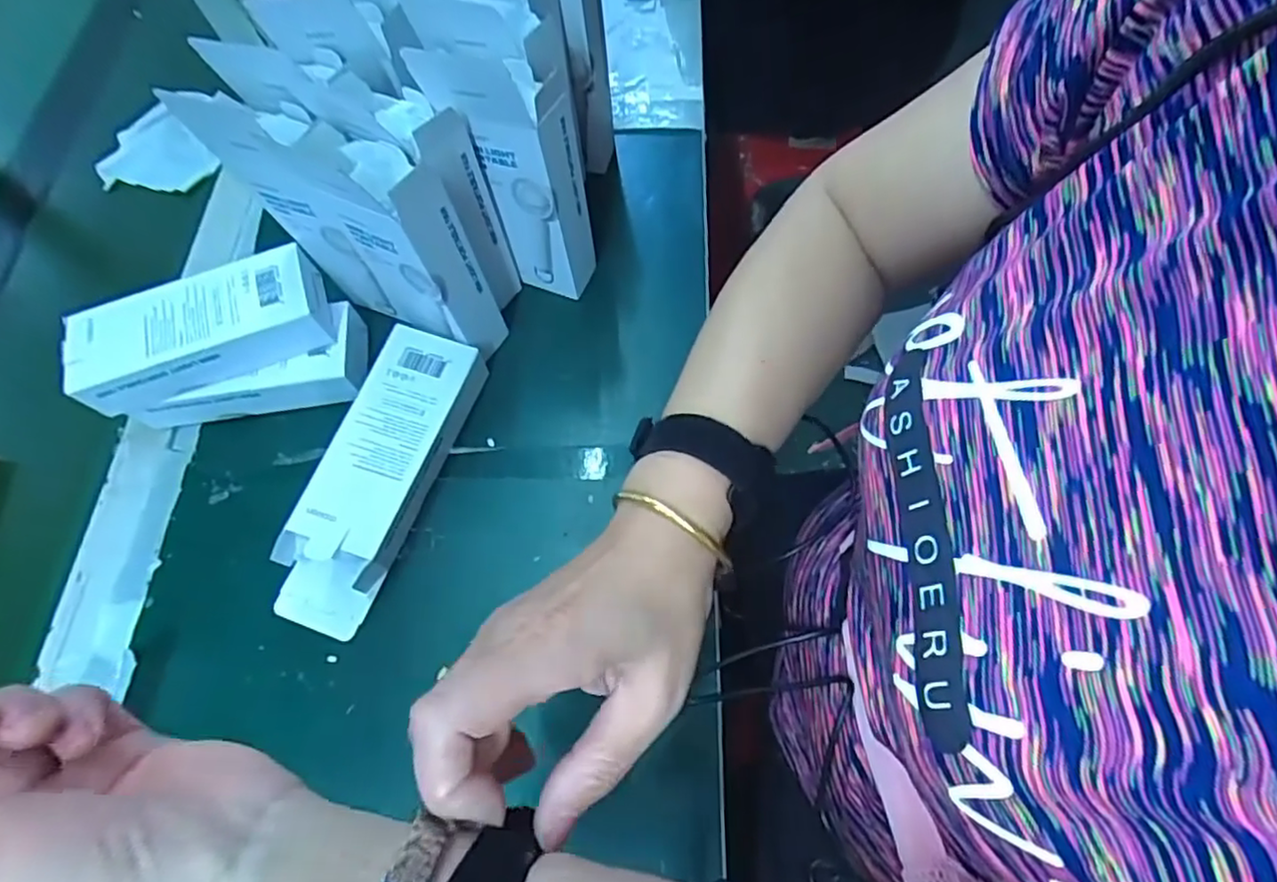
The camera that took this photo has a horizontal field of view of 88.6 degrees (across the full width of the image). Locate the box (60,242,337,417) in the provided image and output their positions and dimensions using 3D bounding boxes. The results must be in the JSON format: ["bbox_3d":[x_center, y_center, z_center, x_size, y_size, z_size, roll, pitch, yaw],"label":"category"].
[{"bbox_3d":[-0.306,-0.079,0.461,0.163,0.038,0.067,-22,66,-5],"label":"box"}]

